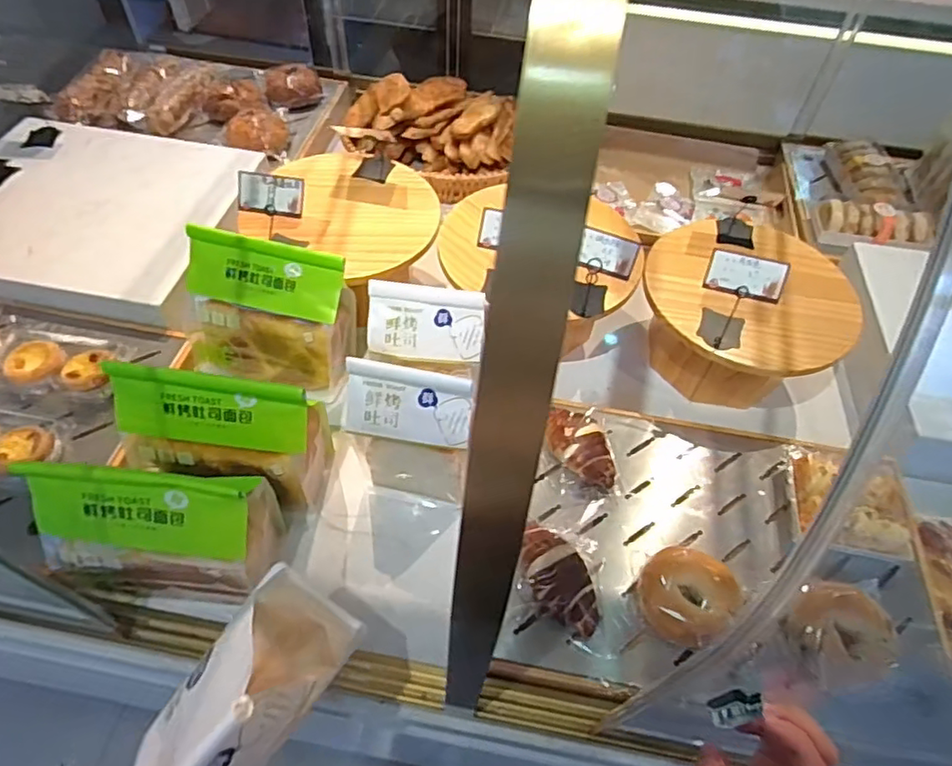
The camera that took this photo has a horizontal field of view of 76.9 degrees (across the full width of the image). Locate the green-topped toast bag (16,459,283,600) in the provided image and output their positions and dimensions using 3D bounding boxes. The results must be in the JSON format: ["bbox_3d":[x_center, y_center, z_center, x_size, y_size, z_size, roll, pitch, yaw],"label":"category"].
[{"bbox_3d":[-0.315,0.147,0.613,0.230,0.175,0.095,3,54,-1],"label":"green-topped toast bag"}]

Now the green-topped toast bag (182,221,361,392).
[{"bbox_3d":[-0.280,-0.091,0.805,0.229,0.171,0.109,8,54,3],"label":"green-topped toast bag"}]

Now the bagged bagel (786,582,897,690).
[{"bbox_3d":[0.384,0.263,0.630,0.098,0.048,0.093,2,54,-2],"label":"bagged bagel"}]

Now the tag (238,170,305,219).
[{"bbox_3d":[-0.266,-0.243,0.774,0.092,0.051,0.010,10,17,10],"label":"tag"}]

